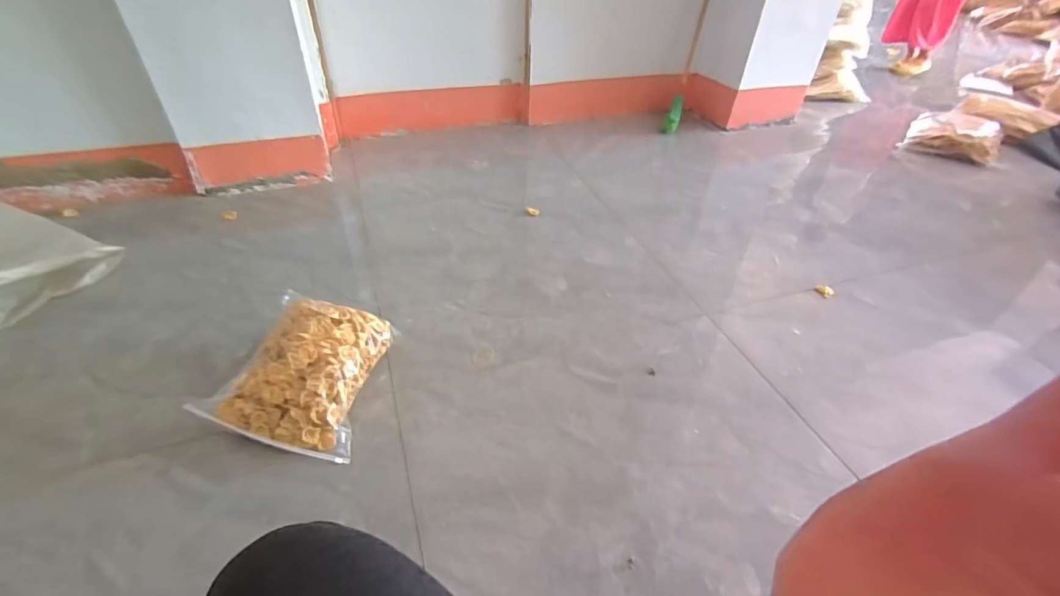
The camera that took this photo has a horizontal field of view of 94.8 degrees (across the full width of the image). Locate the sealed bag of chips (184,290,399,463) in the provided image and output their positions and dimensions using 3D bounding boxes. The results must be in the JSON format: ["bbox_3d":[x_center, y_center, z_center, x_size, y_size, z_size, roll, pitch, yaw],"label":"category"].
[{"bbox_3d":[-0.469,0.143,1.011,0.275,0.153,0.327,5,41,5],"label":"sealed bag of chips"}]

